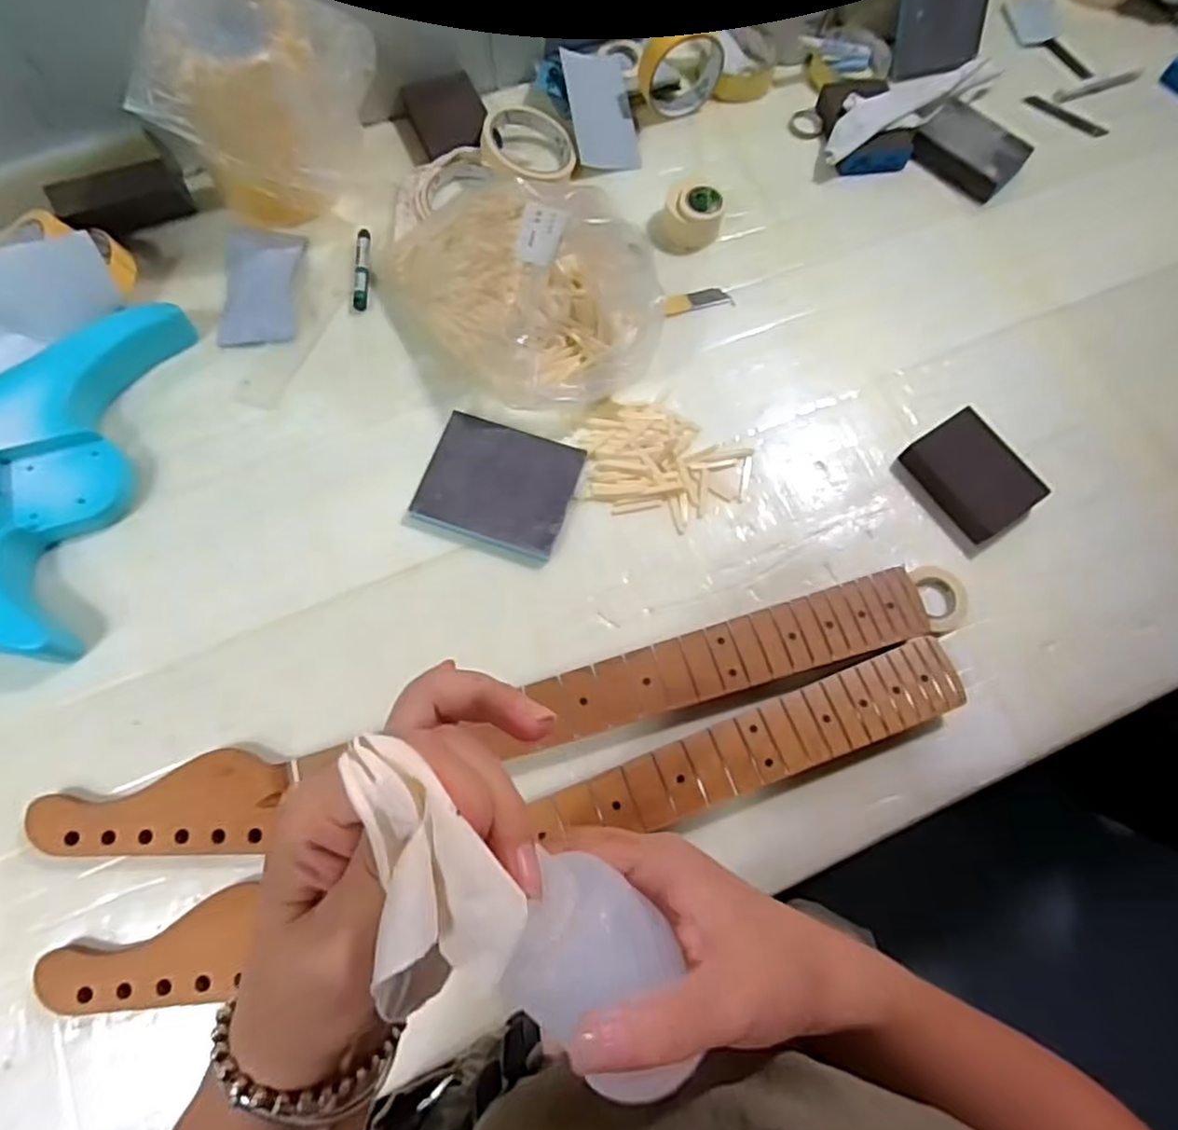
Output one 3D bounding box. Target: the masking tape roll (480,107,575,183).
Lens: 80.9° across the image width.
[{"bbox_3d":[-0.062,-0.408,0.676,0.086,0.023,0.081,-21,85,-24],"label":"masking tape roll"}]

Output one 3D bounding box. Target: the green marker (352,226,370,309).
[{"bbox_3d":[-0.209,-0.273,0.637,0.014,0.015,0.079,1,72,-2],"label":"green marker"}]

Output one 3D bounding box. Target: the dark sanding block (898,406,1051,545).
[{"bbox_3d":[0.322,-0.076,0.580,0.072,0.031,0.098,-33,76,-12],"label":"dark sanding block"}]

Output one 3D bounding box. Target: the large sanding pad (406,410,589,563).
[{"bbox_3d":[-0.073,-0.067,0.567,0.118,0.018,0.100,18,72,4],"label":"large sanding pad"}]

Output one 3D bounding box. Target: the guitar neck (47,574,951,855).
[{"bbox_3d":[-0.057,0.112,0.500,0.639,0.031,0.063,-14,73,-6],"label":"guitar neck"}]

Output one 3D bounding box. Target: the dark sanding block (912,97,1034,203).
[{"bbox_3d":[0.388,-0.423,0.705,0.101,0.033,0.075,37,75,9],"label":"dark sanding block"}]

